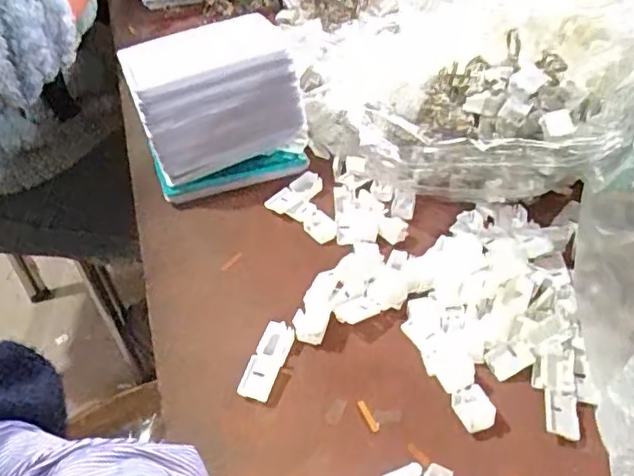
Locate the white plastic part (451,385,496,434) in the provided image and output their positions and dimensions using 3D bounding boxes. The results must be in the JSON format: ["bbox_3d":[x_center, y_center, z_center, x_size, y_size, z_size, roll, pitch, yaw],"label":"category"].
[{"bbox_3d":[0.095,0.103,0.359,0.021,0.006,0.028,-15,45,-12],"label":"white plastic part"}]

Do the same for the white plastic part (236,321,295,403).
[{"bbox_3d":[-0.032,0.080,0.387,0.021,0.009,0.054,13,47,16],"label":"white plastic part"}]

